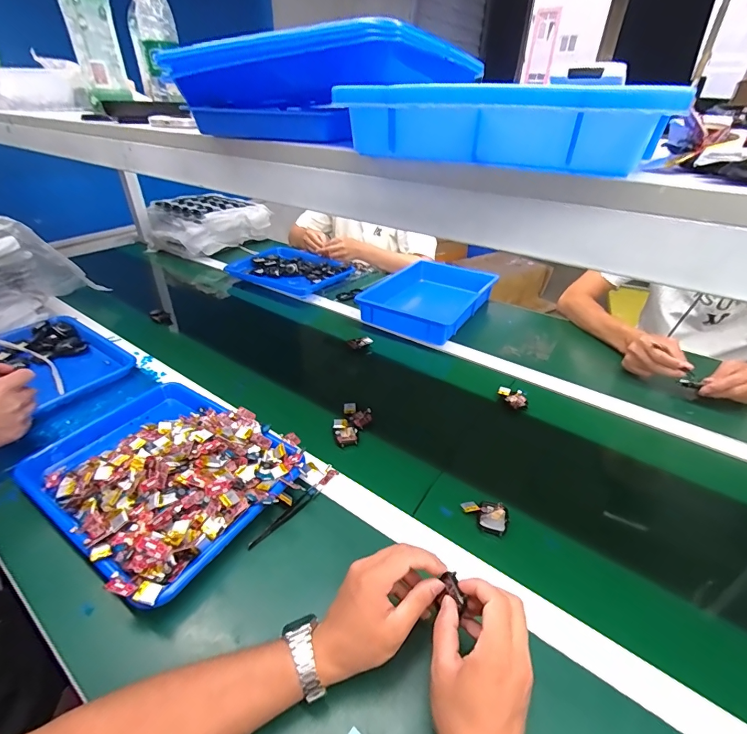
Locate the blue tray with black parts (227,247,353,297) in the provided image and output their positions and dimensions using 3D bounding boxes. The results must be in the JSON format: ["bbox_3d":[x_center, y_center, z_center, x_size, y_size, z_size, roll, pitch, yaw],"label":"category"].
[{"bbox_3d":[-0.250,-0.292,1.192,0.321,0.040,0.239,23,40,28],"label":"blue tray with black parts"}]

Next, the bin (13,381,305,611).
[{"bbox_3d":[-0.291,0.137,0.556,0.338,0.076,0.263,22,40,28],"label":"bin"}]

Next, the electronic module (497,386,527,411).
[{"bbox_3d":[0.256,0.056,0.721,0.030,0.018,0.055,-20,40,-28],"label":"electronic module"}]

